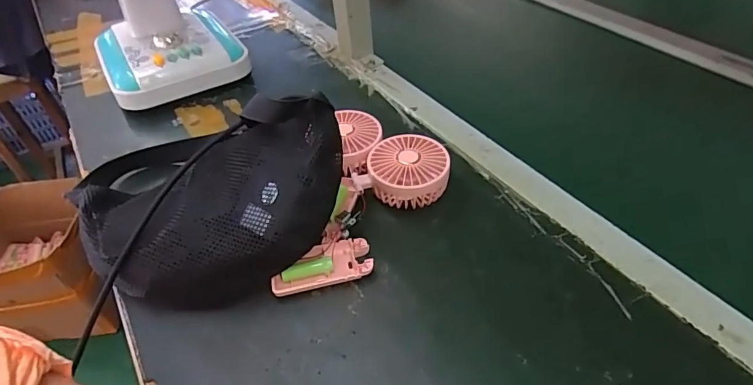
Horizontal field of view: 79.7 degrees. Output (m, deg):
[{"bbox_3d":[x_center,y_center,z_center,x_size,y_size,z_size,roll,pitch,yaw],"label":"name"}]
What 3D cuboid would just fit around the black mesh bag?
[{"bbox_3d":[-0.159,0.010,0.417,0.260,0.126,0.144,-9,45,-4],"label":"black mesh bag"}]

